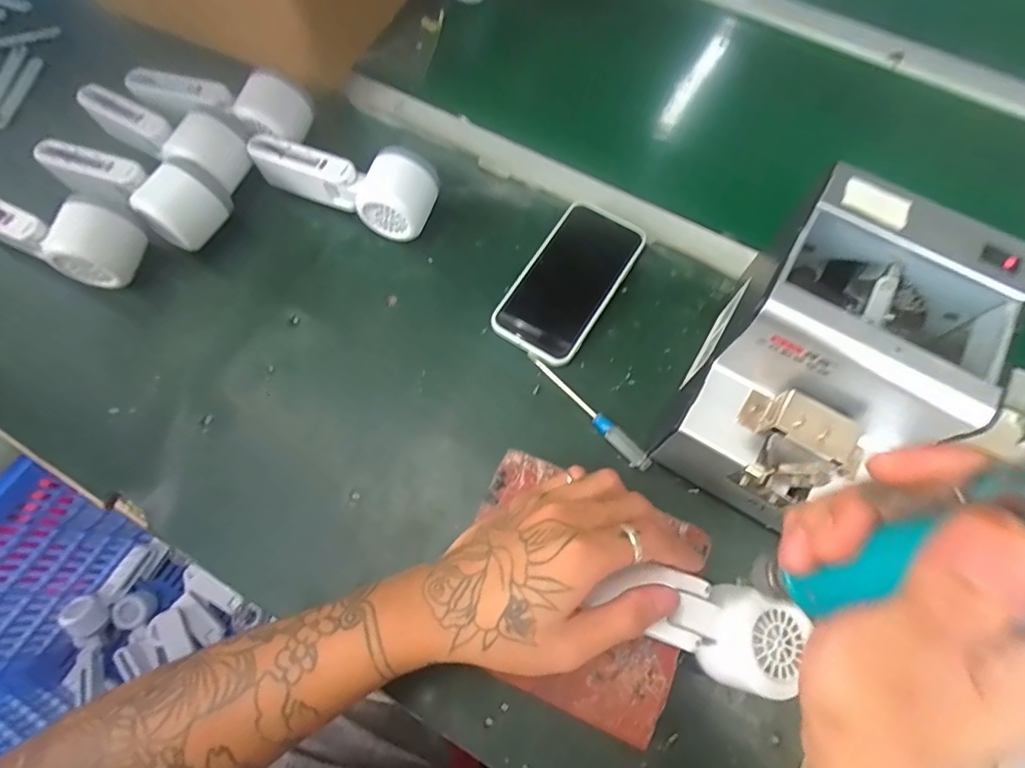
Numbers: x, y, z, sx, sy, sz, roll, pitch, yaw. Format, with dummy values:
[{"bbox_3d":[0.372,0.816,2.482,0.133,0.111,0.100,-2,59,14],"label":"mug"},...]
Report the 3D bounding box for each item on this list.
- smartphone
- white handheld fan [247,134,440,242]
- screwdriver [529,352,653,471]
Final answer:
[{"bbox_3d":[0.049,-0.087,0.445,0.073,0.013,0.148,32,70,12],"label":"smartphone"},{"bbox_3d":[-0.144,-0.183,0.455,0.166,0.049,0.068,26,72,9],"label":"white handheld fan"},{"bbox_3d":[0.058,0.018,0.405,0.013,0.012,0.123,-39,73,-15],"label":"screwdriver"}]

